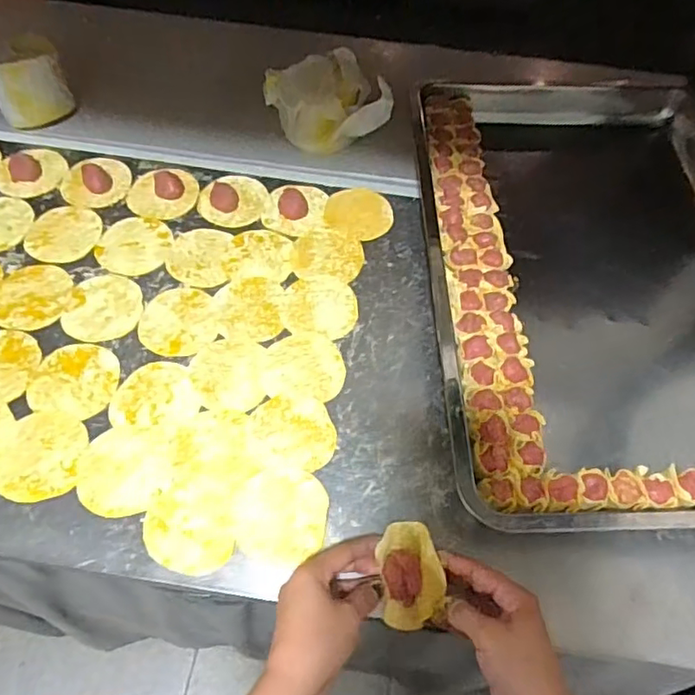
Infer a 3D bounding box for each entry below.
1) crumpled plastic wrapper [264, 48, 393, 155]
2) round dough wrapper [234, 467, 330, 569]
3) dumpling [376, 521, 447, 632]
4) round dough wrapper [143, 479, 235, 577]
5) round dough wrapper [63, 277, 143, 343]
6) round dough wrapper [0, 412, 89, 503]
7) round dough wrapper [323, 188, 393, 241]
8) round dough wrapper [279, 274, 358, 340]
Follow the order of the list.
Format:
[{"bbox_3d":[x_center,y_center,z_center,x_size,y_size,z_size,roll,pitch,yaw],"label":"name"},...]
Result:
[{"bbox_3d":[-0.028,-0.316,0.744,0.156,0.091,0.082,0,59,-5],"label":"crumpled plastic wrapper"},{"bbox_3d":[-0.057,0.145,0.504,0.078,0.004,0.081,2,58,-3],"label":"round dough wrapper"},{"bbox_3d":[0.051,0.180,0.465,0.046,0.030,0.080,-3,59,-6],"label":"dumpling"},{"bbox_3d":[-0.136,0.154,0.503,0.075,0.005,0.080,-4,59,-7],"label":"round dough wrapper"},{"bbox_3d":[-0.259,-0.041,0.620,0.075,0.004,0.085,14,58,4],"label":"round dough wrapper"},{"bbox_3d":[-0.283,0.099,0.530,0.079,0.004,0.083,2,58,-3],"label":"round dough wrapper"},{"bbox_3d":[0.015,-0.166,0.710,0.082,0.004,0.073,25,65,11],"label":"round dough wrapper"},{"bbox_3d":[-0.030,-0.049,0.635,0.083,0.004,0.079,2,58,-3],"label":"round dough wrapper"}]

